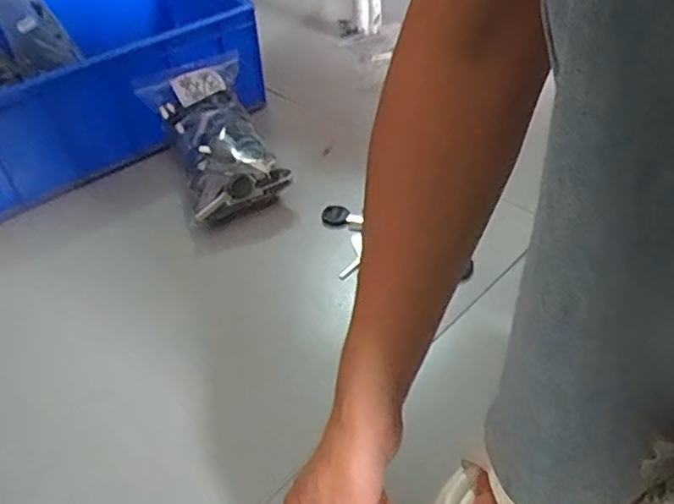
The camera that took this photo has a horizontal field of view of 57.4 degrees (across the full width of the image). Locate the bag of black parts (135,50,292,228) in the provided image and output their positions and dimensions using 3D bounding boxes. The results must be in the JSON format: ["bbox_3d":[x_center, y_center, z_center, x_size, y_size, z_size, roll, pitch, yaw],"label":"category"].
[{"bbox_3d":[-0.136,-0.131,0.713,0.125,0.085,0.202,-22,46,-15],"label":"bag of black parts"}]

